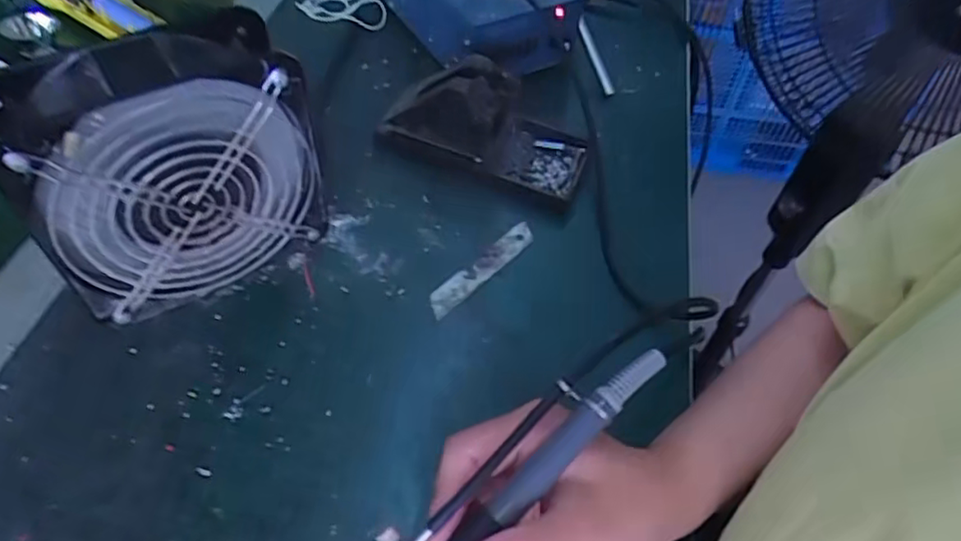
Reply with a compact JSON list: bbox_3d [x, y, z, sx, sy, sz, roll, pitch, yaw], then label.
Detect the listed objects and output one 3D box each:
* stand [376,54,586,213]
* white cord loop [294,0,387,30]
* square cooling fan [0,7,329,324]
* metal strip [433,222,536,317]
[{"bbox_3d":[0.004,-0.111,0.478,0.156,0.073,0.076,16,52,8],"label":"stand"},{"bbox_3d":[-0.139,-0.259,0.609,0.069,0.013,0.113,-28,59,-26],"label":"white cord loop"},{"bbox_3d":[-0.170,-0.052,0.363,0.146,0.152,0.055,-25,57,-23],"label":"square cooling fan"},{"bbox_3d":[0.002,-0.002,0.436,0.017,0.004,0.097,42,61,15],"label":"metal strip"}]

